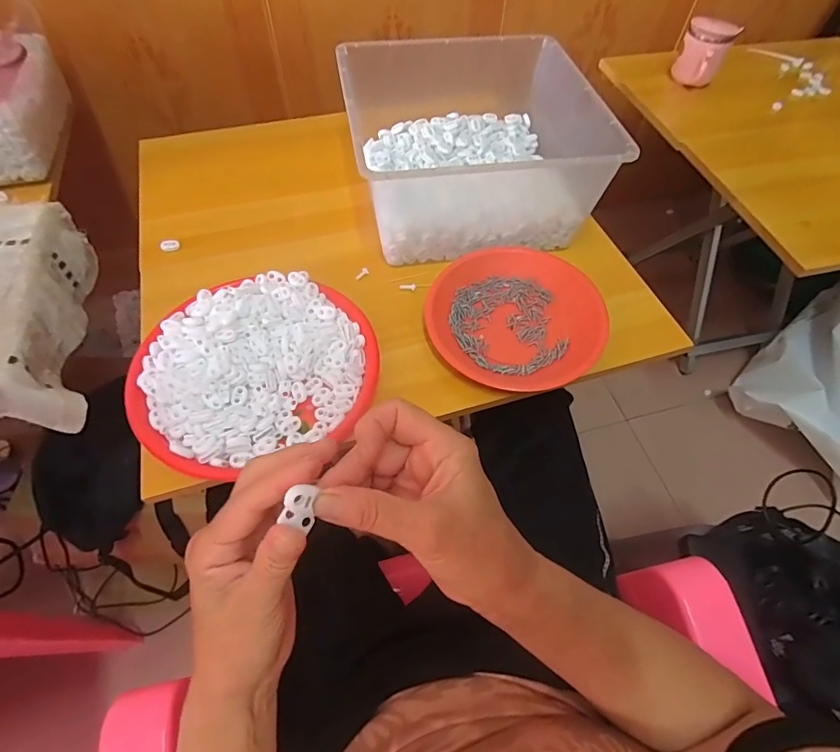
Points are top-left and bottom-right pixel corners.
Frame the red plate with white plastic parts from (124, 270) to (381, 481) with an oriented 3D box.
[{"bbox_3d":[-0.169,-0.013,0.476,0.236,0.046,0.205,-22,61,-14],"label":"red plate with white plastic parts"}]

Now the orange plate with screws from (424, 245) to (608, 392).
[{"bbox_3d":[0.108,-0.072,0.527,0.191,0.029,0.180,11,59,6],"label":"orange plate with screws"}]

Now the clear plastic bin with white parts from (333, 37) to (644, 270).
[{"bbox_3d":[0.063,-0.296,0.583,0.291,0.117,0.288,-13,59,-9],"label":"clear plastic bin with white parts"}]

